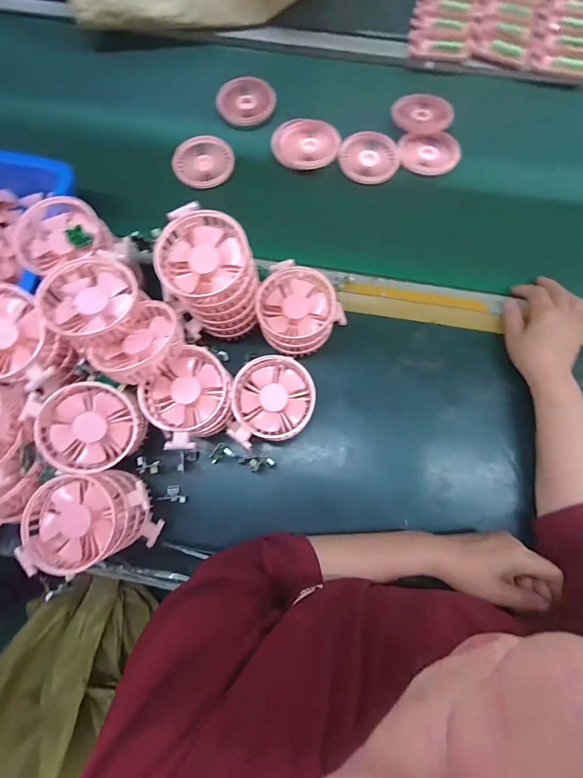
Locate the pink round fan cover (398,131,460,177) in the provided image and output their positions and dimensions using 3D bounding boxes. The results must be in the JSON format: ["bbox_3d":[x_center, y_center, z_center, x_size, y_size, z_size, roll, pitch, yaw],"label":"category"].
[{"bbox_3d":[0.212,-0.367,0.560,0.090,0.014,0.075,2,77,2],"label":"pink round fan cover"}]

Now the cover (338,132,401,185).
[{"bbox_3d":[0.120,-0.355,0.555,0.090,0.015,0.074,-8,94,-1],"label":"cover"}]

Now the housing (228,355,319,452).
[{"bbox_3d":[-0.026,0.013,0.418,0.104,0.045,0.096,0,75,1],"label":"housing"}]

